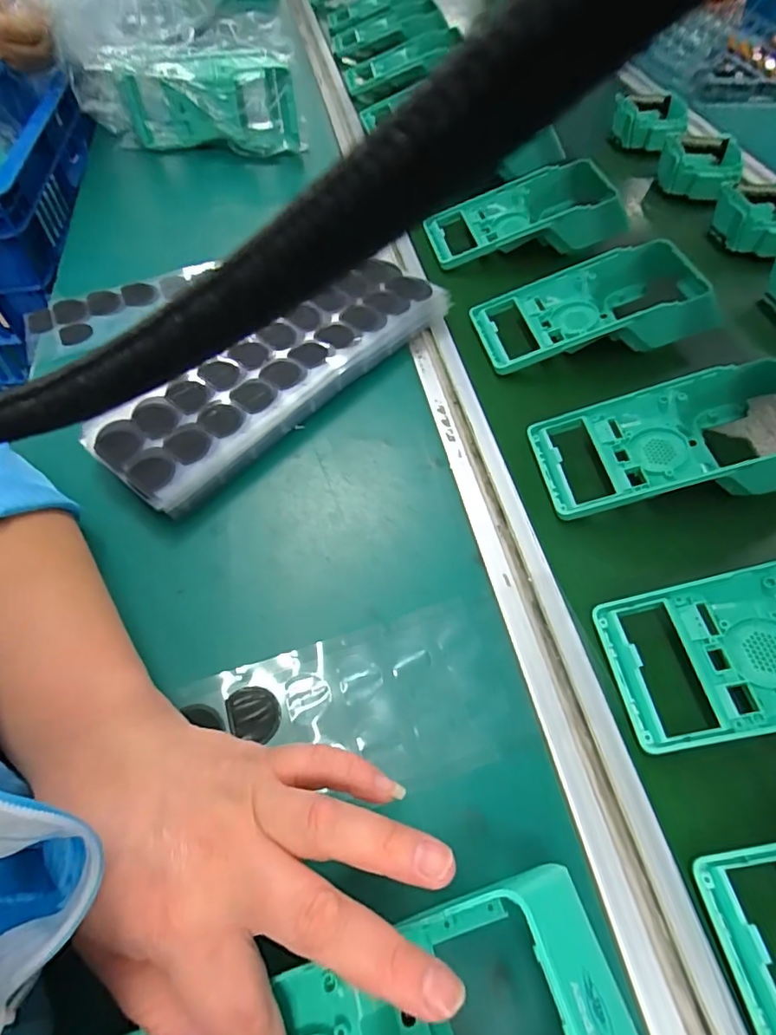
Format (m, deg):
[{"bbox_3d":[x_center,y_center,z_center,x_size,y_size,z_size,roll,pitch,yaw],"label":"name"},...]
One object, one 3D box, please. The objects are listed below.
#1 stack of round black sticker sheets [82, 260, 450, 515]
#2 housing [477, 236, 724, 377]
[{"bbox_3d":[-0.077,-0.112,0.401,0.087,0.034,0.280,36,62,21],"label":"stack of round black sticker sheets"},{"bbox_3d":[0.165,-0.169,0.431,0.176,0.056,0.089,-8,56,-7],"label":"housing"}]

